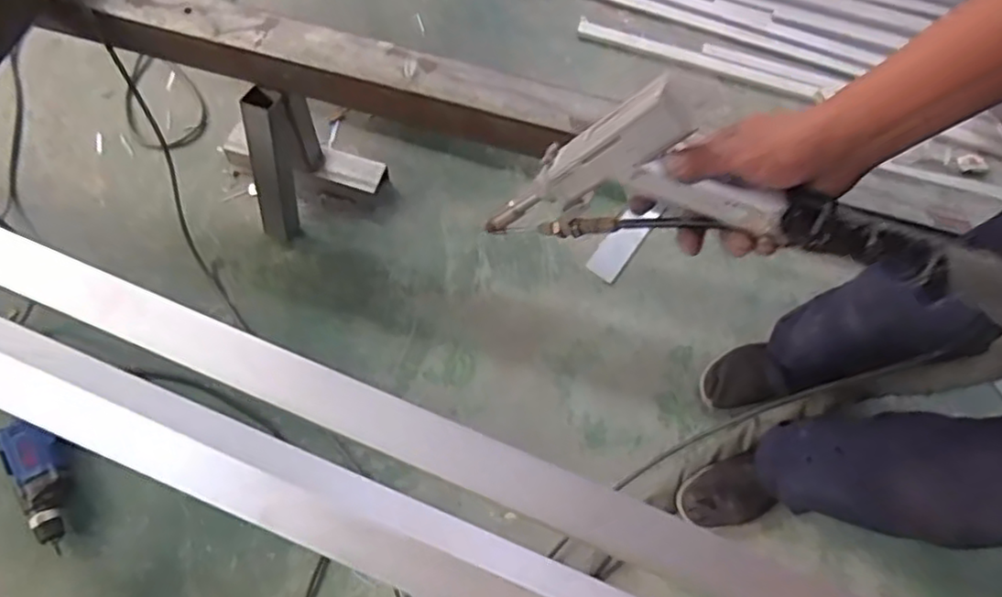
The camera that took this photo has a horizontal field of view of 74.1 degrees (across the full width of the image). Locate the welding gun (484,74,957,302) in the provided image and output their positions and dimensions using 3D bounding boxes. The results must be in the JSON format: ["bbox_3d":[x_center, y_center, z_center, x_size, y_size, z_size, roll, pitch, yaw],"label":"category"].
[{"bbox_3d":[0.151,-0.073,0.505,0.340,0.181,0.039,17,67,13],"label":"welding gun"}]

